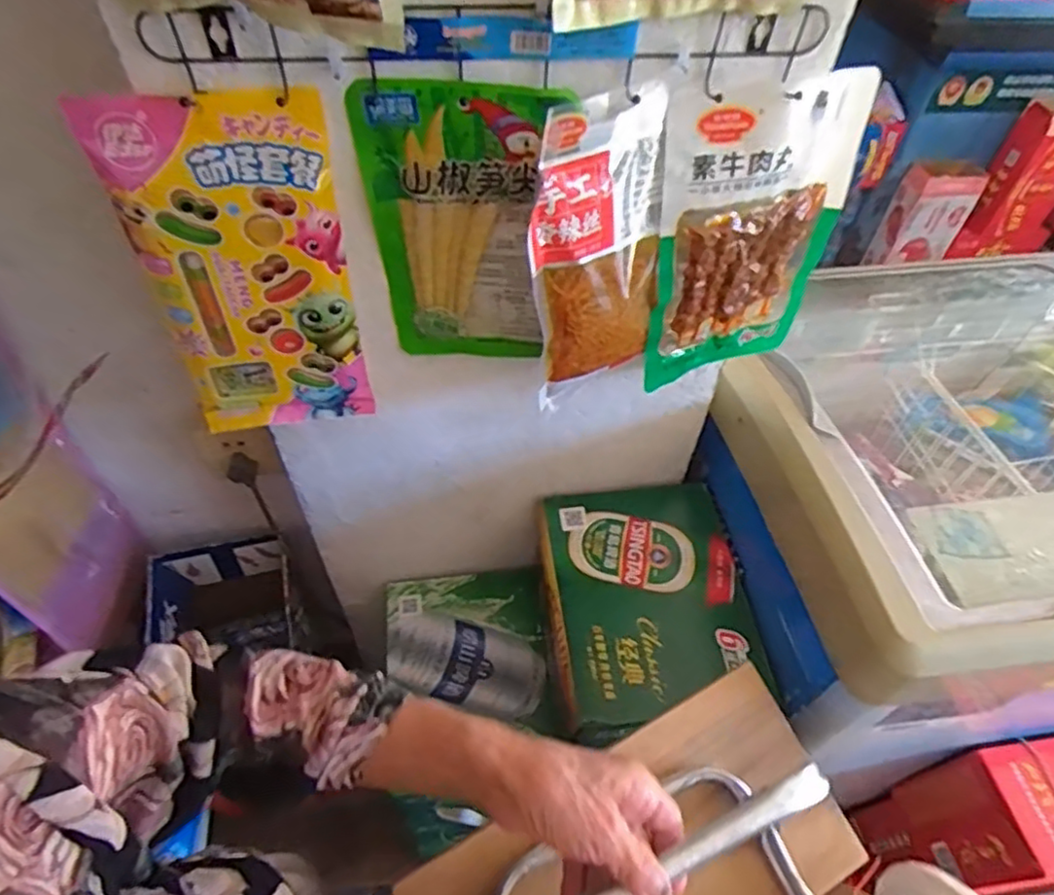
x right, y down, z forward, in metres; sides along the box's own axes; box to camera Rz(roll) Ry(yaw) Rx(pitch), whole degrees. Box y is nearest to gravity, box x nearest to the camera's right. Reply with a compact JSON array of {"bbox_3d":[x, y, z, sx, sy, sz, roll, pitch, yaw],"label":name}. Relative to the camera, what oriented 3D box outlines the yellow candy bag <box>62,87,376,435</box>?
[{"bbox_3d":[-0.222,-0.130,0.536,0.148,0.282,0.034,-8,51,-9],"label":"yellow candy bag"}]

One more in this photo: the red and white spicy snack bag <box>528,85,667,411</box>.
[{"bbox_3d":[0.054,-0.144,0.518,0.110,0.233,0.026,-22,47,-17],"label":"red and white spicy snack bag"}]

